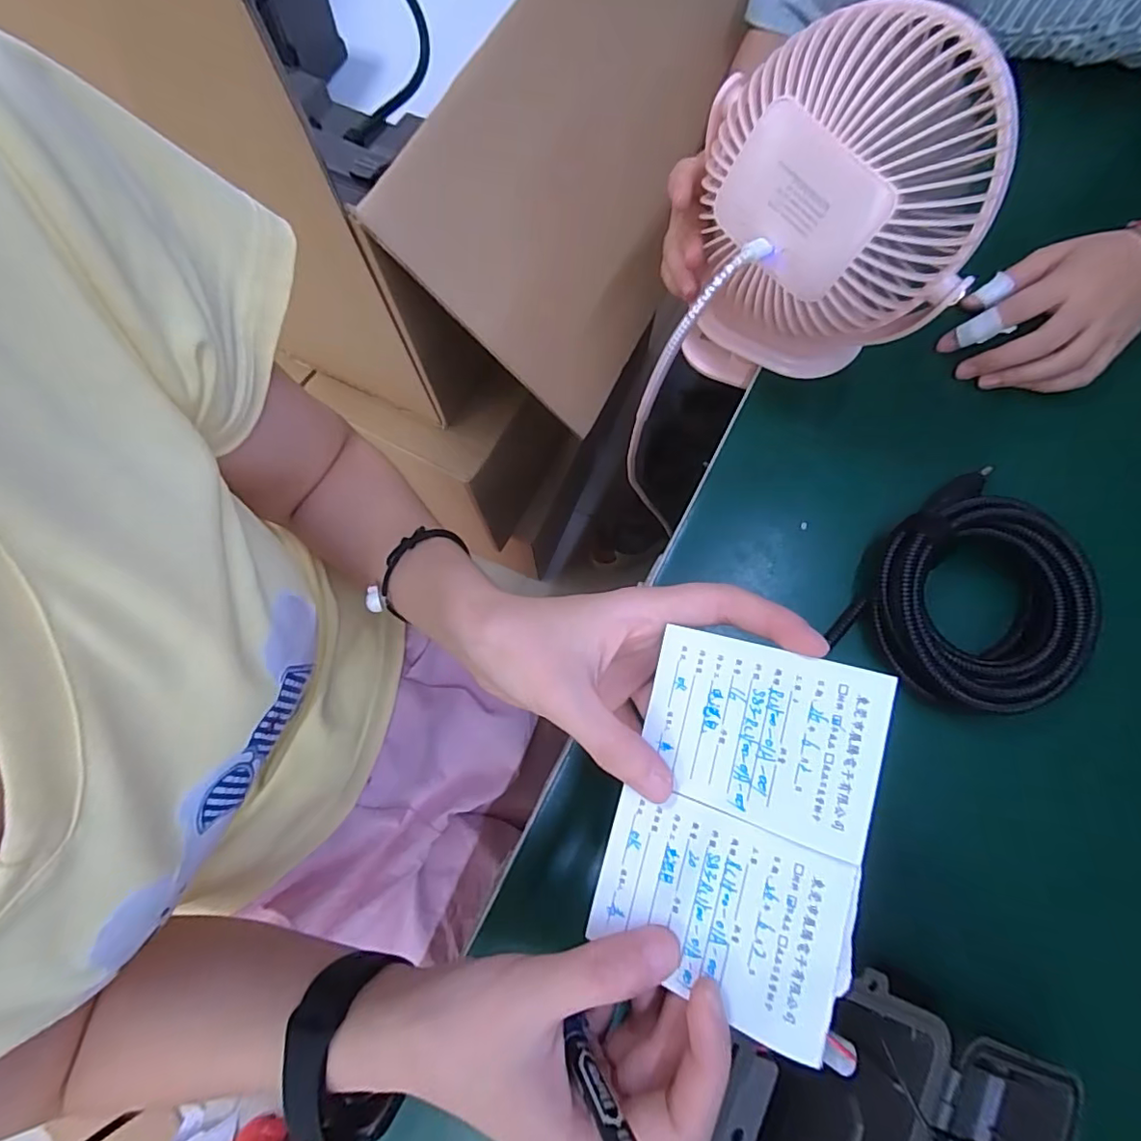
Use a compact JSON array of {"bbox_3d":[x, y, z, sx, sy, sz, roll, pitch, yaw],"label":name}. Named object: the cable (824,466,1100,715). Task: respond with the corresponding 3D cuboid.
[{"bbox_3d":[0.239,0.023,0.331,0.122,0.049,0.128,34,79,7],"label":"cable"}]

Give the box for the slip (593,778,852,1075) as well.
[{"bbox_3d":[0.052,0.123,0.205,0.086,0.004,0.062,12,81,28],"label":"slip"}]

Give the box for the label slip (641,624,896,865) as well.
[{"bbox_3d":[0.069,0.061,0.212,0.083,0.004,0.064,11,84,33],"label":"label slip"}]

